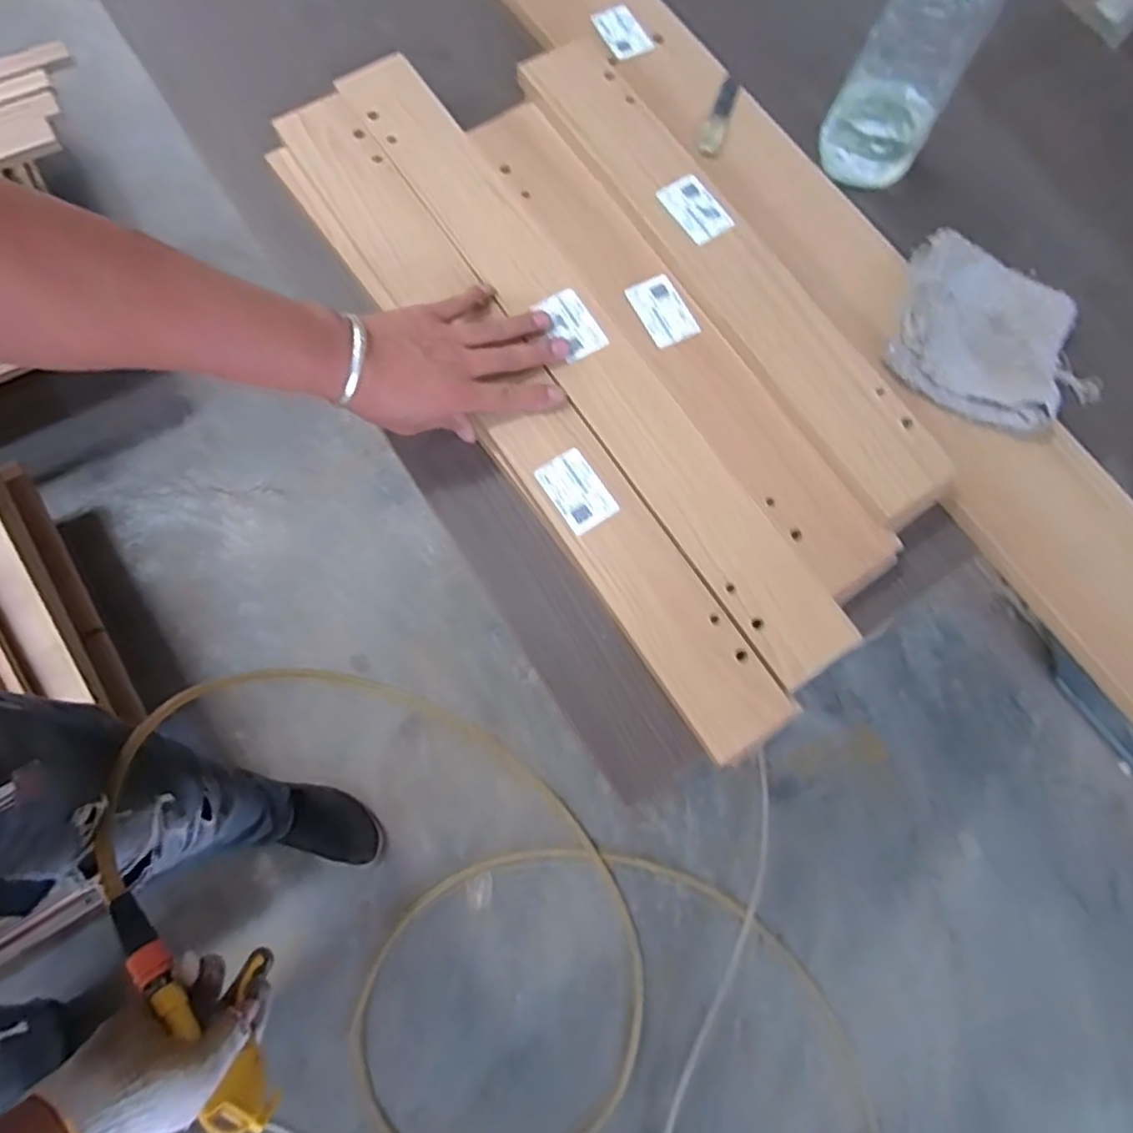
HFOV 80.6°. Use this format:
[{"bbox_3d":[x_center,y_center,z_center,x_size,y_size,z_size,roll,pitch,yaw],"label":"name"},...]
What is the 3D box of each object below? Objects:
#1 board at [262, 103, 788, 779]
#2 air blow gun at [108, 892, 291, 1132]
[{"bbox_3d":[-0.050,-0.134,0.533,0.076,0.019,0.642,-34,78,-8],"label":"board"},{"bbox_3d":[-0.259,0.372,0.536,0.298,0.087,0.054,39,79,13],"label":"air blow gun"}]

